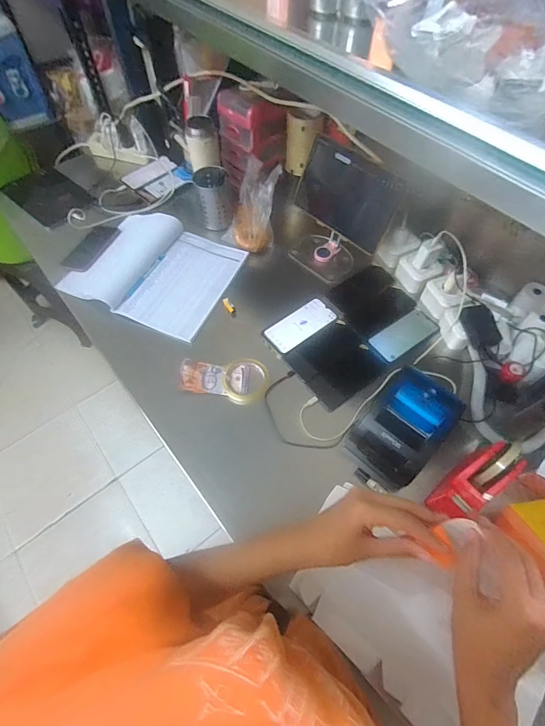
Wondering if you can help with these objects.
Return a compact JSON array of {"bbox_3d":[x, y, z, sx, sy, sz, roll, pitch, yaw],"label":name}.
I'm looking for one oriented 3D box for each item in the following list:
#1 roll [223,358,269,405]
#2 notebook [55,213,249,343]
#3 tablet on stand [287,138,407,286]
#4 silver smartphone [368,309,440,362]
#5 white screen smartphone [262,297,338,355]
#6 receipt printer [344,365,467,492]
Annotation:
[{"bbox_3d":[-0.055,0.037,0.737,0.096,0.026,0.095,0,60,0],"label":"roll"},{"bbox_3d":[-0.277,-0.230,0.856,0.352,0.023,0.309,21,62,12],"label":"notebook"},{"bbox_3d":[0.135,-0.349,0.838,0.236,0.229,0.161,40,68,20],"label":"tablet on stand"},{"bbox_3d":[0.288,-0.063,0.774,0.156,0.015,0.075,-31,65,-16],"label":"silver smartphone"},{"bbox_3d":[0.062,-0.085,0.790,0.164,0.010,0.076,-34,66,-18],"label":"white screen smartphone"},{"bbox_3d":[0.230,0.113,0.623,0.130,0.107,0.176,39,67,20],"label":"receipt printer"}]

